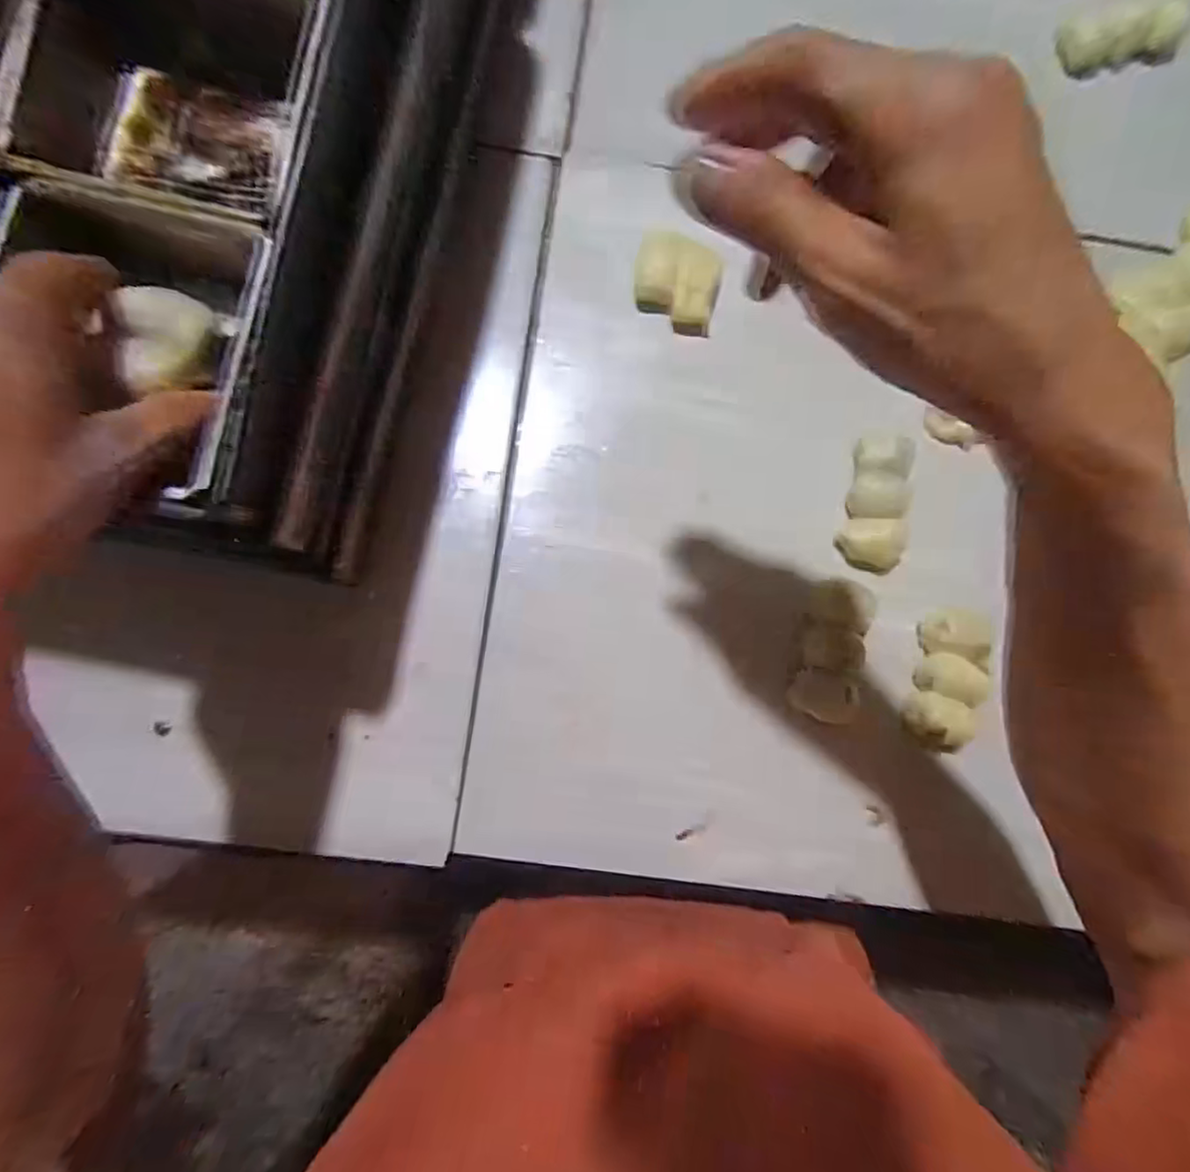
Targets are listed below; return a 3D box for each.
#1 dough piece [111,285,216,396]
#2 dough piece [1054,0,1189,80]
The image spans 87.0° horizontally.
[{"bbox_3d":[-0.176,-0.101,0.255,0.028,0.019,0.041,1,84,-3],"label":"dough piece"},{"bbox_3d":[0.398,-0.415,0.470,0.098,0.034,0.032,-14,86,-4],"label":"dough piece"}]

